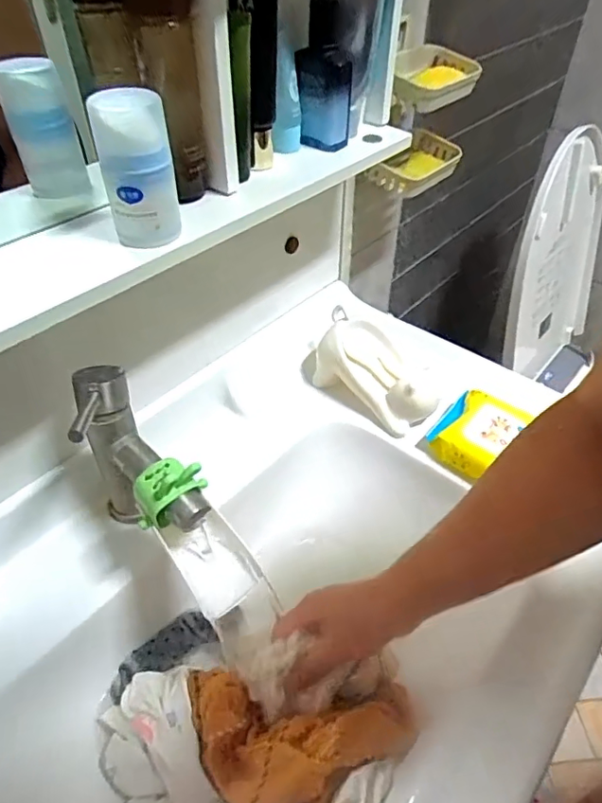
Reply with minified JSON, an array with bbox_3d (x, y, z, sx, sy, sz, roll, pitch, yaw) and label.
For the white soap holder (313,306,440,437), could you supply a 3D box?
[{"bbox_3d":[0.089,-0.038,0.634,0.104,0.080,0.148,-25,50,-24],"label":"white soap holder"}]

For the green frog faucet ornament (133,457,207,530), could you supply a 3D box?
[{"bbox_3d":[-0.107,0.069,0.428,0.059,0.044,0.032,-28,51,-26],"label":"green frog faucet ornament"}]

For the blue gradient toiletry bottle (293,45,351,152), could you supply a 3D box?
[{"bbox_3d":[0.021,-0.290,0.512,0.049,0.079,0.038,-1,45,-1],"label":"blue gradient toiletry bottle"}]

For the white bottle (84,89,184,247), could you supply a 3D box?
[{"bbox_3d":[-0.113,-0.159,0.370,0.047,0.094,0.039,-16,47,-16],"label":"white bottle"}]

